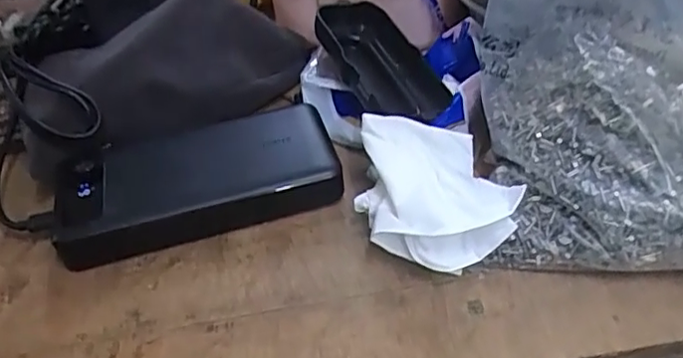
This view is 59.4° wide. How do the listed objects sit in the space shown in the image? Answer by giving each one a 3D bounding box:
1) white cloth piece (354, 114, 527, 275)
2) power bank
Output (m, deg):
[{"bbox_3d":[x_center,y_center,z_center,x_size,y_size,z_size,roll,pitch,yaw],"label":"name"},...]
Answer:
[{"bbox_3d":[0.044,0.009,0.309,0.071,0.045,0.083,-16,44,-11],"label":"white cloth piece"},{"bbox_3d":[-0.082,0.000,0.341,0.157,0.023,0.070,-16,44,-11],"label":"power bank"}]

